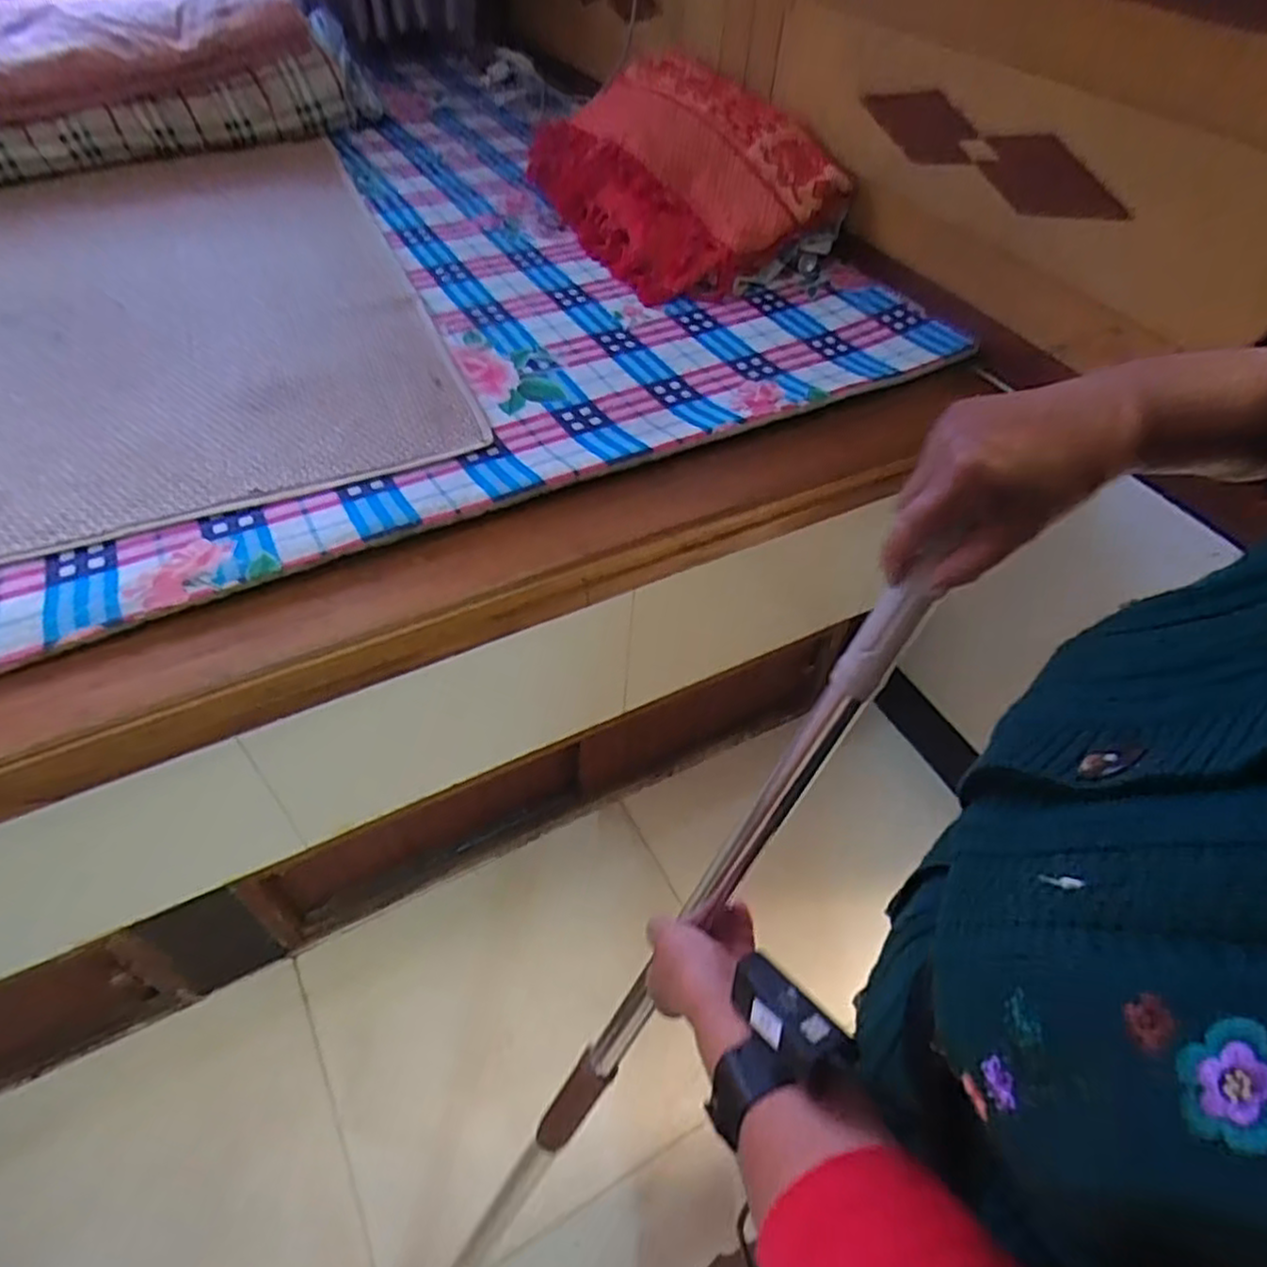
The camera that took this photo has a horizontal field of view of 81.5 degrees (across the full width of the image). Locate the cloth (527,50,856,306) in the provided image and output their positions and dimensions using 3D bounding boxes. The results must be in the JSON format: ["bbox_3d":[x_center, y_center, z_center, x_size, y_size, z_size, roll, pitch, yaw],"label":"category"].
[{"bbox_3d":[0.058,-0.767,1.213,0.323,0.235,0.481,-27,58,-24],"label":"cloth"}]

